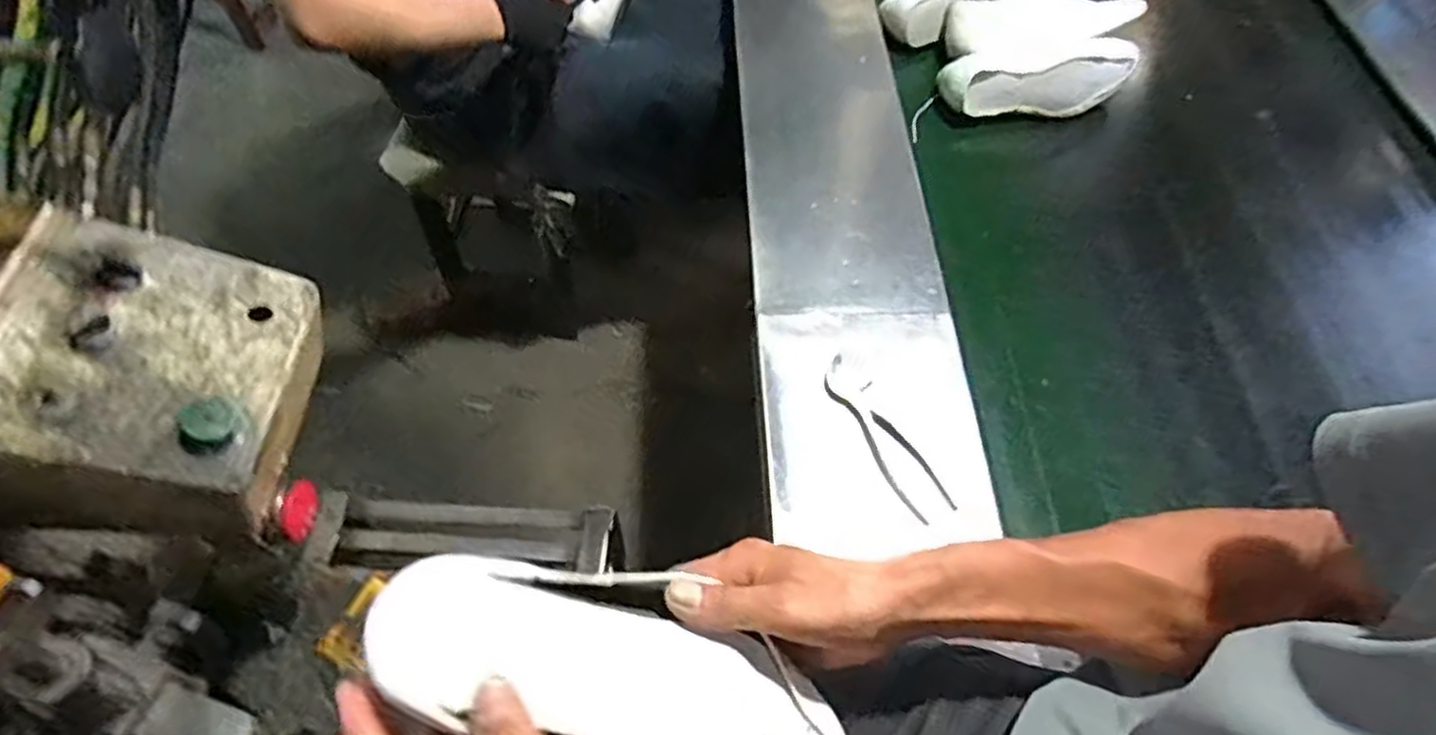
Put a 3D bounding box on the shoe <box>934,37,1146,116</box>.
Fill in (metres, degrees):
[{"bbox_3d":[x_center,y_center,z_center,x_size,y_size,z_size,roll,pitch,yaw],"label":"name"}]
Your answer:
[{"bbox_3d":[0.462,-0.418,1.081,0.280,0.076,0.088,-10,59,-10],"label":"shoe"}]

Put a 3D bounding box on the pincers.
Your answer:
[{"bbox_3d":[0.169,0.071,0.773,0.048,0.027,0.188,-26,63,-18],"label":"pincers"}]

